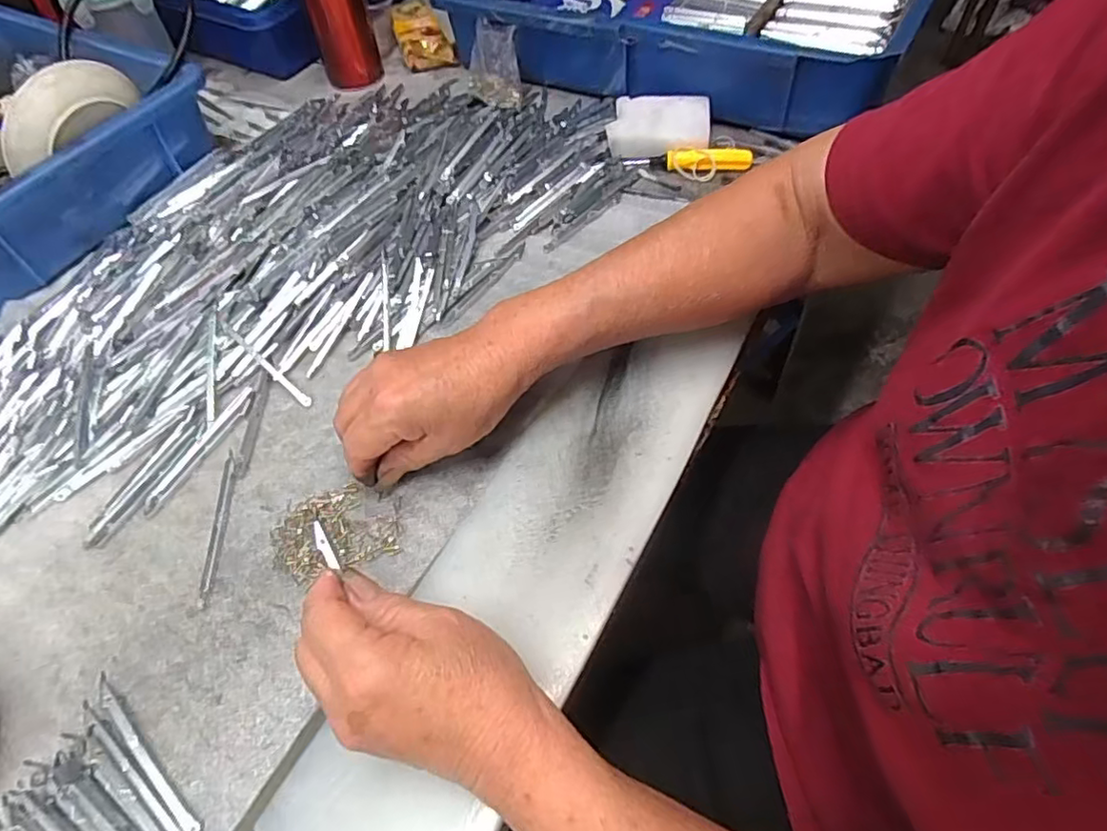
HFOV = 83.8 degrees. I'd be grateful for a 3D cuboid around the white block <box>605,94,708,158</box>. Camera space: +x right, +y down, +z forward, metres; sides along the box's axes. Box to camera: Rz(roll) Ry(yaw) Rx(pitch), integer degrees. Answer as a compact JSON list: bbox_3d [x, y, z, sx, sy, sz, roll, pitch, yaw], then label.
[{"bbox_3d":[0.091,-0.251,0.534,0.084,0.022,0.063,2,55,6],"label":"white block"}]

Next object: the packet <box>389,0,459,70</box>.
[{"bbox_3d":[-0.141,-0.417,0.673,0.062,0.031,0.098,-10,55,-3],"label":"packet"}]

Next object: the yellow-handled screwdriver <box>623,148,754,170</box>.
[{"bbox_3d":[0.113,-0.216,0.515,0.103,0.012,0.017,1,55,4],"label":"yellow-handled screwdriver"}]

